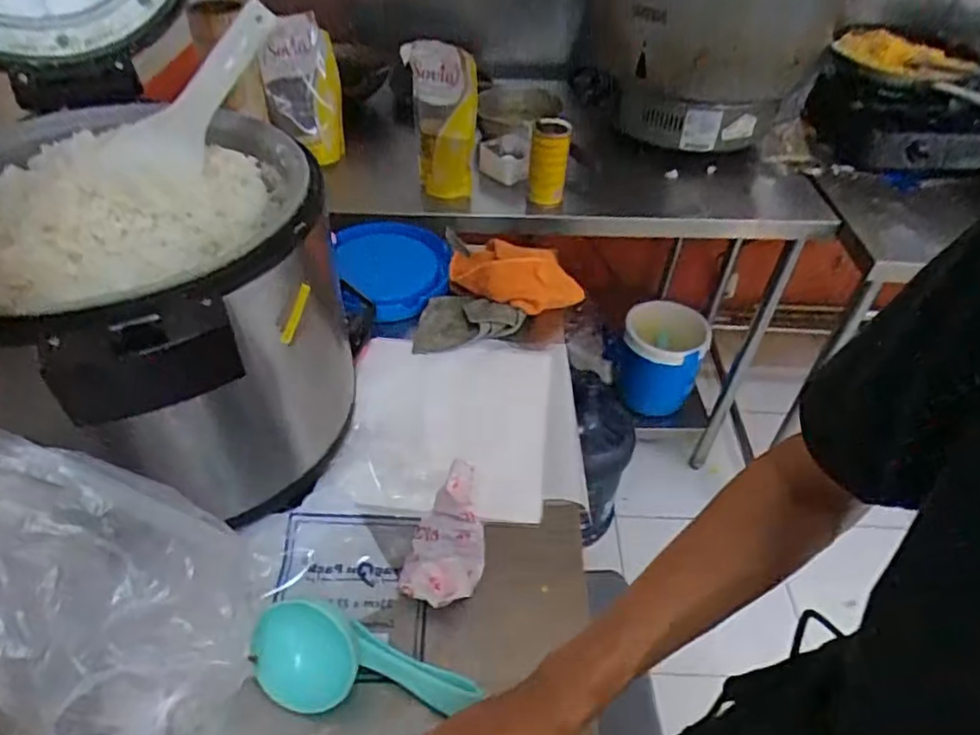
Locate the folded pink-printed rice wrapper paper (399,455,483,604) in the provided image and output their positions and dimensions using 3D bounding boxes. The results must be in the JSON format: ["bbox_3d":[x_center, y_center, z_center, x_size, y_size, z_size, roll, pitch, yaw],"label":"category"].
[{"bbox_3d":[-0.042,0.168,0.616,0.071,0.103,0.111,10,44,7],"label":"folded pink-printed rice wrapper paper"}]

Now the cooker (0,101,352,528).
[{"bbox_3d":[-0.322,-0.055,0.625,0.316,0.318,0.335,2,43,-2],"label":"cooker"}]

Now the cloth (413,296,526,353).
[{"bbox_3d":[-0.037,-0.067,0.909,0.157,0.041,0.086,-13,46,-17],"label":"cloth"}]

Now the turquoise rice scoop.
[{"bbox_3d":[-0.111,0.263,0.558,0.195,0.040,0.079,10,44,7],"label":"turquoise rice scoop"}]

